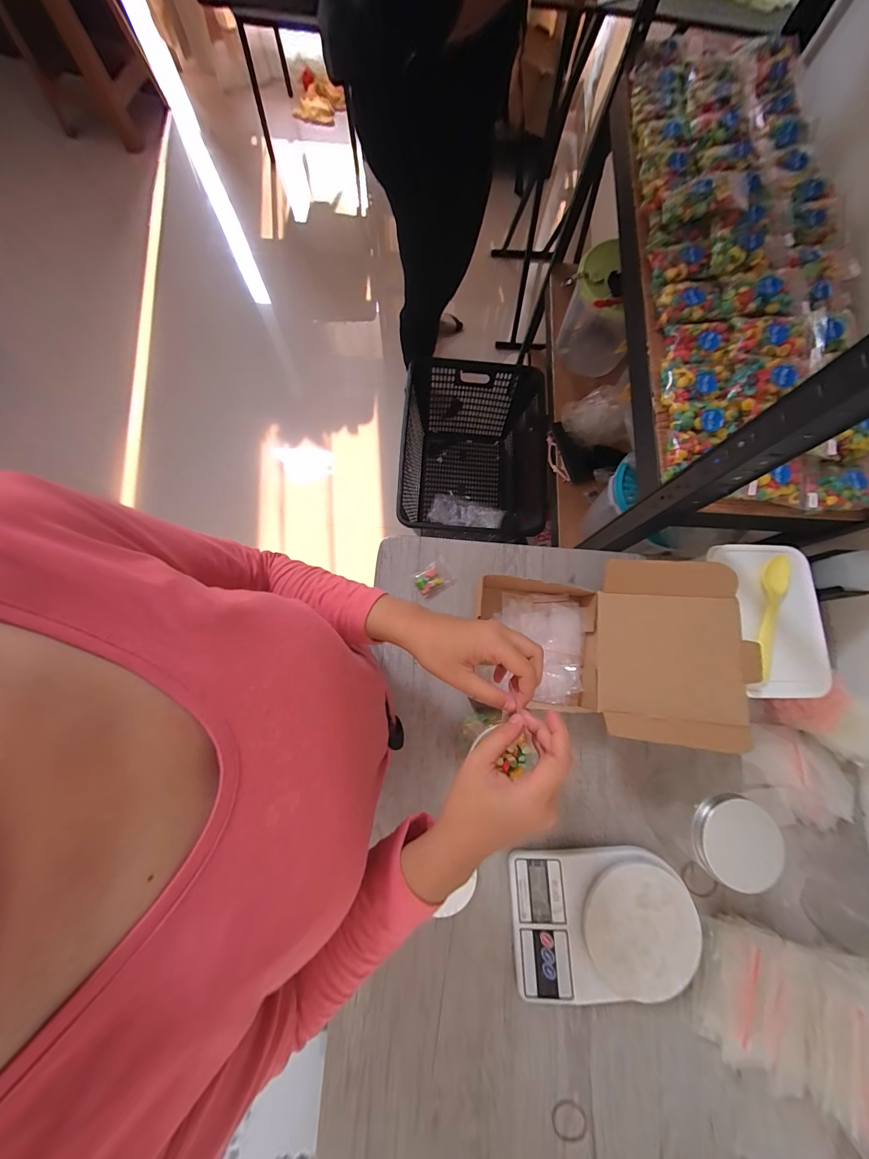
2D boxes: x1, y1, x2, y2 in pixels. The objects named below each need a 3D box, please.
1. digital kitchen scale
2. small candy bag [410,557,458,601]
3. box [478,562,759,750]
[{"bbox_3d":[0.196,0.408,0.432,0.203,0.035,0.147,-2,78,0],"label":"digital kitchen scale"},{"bbox_3d":[-0.001,0.000,0.534,0.055,0.014,0.043,-32,80,-6],"label":"small candy bag"},{"bbox_3d":[0.217,0.087,0.471,0.297,0.093,0.209,4,78,1],"label":"box"}]

